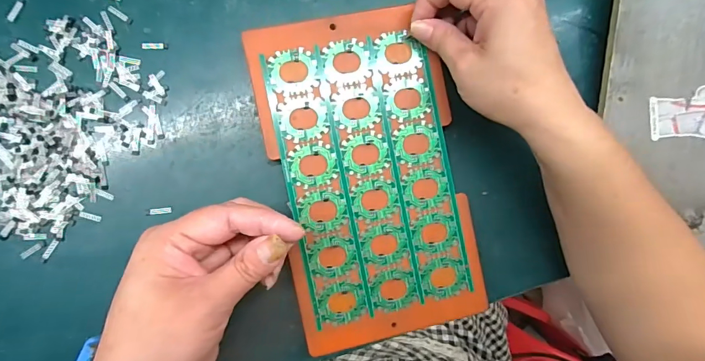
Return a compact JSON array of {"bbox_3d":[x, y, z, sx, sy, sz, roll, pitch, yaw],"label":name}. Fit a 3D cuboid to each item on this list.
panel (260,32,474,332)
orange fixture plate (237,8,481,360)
[{"bbox_3d":[0.014,-0.002,0.287,0.119,0.004,0.197,-12,92,-6],"label":"panel"},{"bbox_3d":[0.013,-0.002,0.287,0.135,0.011,0.235,-12,94,-4],"label":"orange fixture plate"}]

